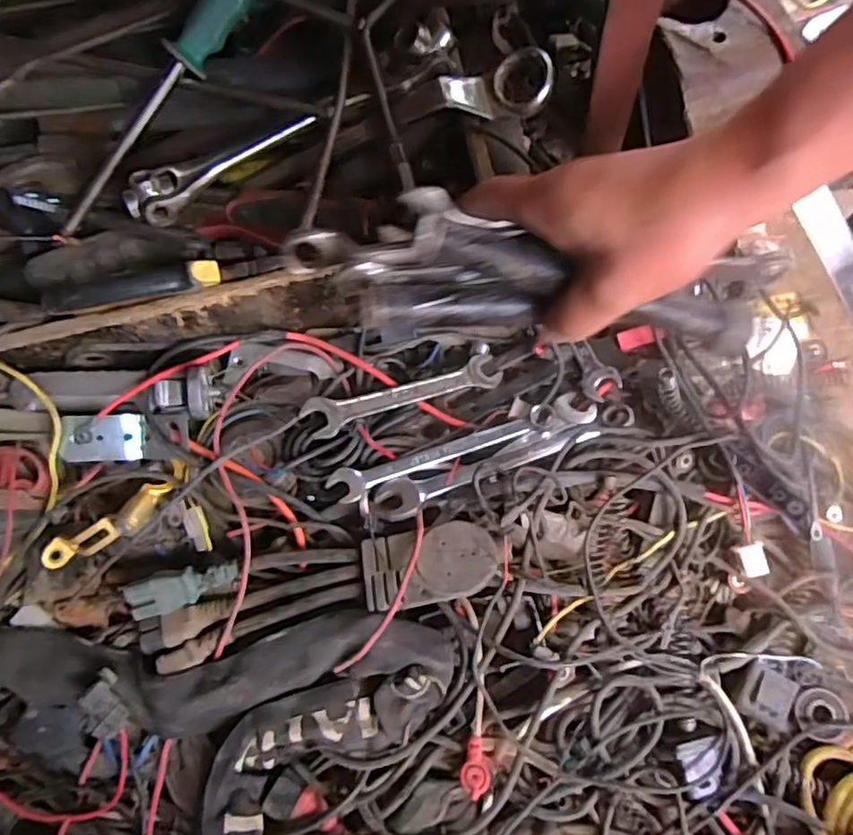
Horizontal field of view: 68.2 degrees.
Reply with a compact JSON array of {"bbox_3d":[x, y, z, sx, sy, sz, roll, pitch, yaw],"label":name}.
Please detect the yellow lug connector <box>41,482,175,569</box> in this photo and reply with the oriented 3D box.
[{"bbox_3d":[-0.209,0.072,0.415,0.092,0.018,0.025,-29,74,5],"label":"yellow lug connector"}]

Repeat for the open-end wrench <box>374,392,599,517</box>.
[{"bbox_3d":[0.045,0.025,0.428,0.164,0.014,0.036,-26,74,-10],"label":"open-end wrench"}]

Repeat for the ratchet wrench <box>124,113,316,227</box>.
[{"bbox_3d":[-0.142,-0.174,0.428,0.131,0.029,0.037,-34,73,-7],"label":"ratchet wrench"}]

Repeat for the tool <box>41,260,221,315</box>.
[{"bbox_3d":[-0.189,-0.083,0.402,0.109,0.018,0.019,-13,71,0],"label":"tool"}]

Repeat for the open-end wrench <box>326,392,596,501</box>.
[{"bbox_3d":[0.027,0.018,0.432,0.190,0.012,0.024,-19,73,-8],"label":"open-end wrench"}]

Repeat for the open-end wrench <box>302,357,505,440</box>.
[{"bbox_3d":[-0.015,-0.018,0.446,0.139,0.013,0.027,-19,73,-8],"label":"open-end wrench"}]

